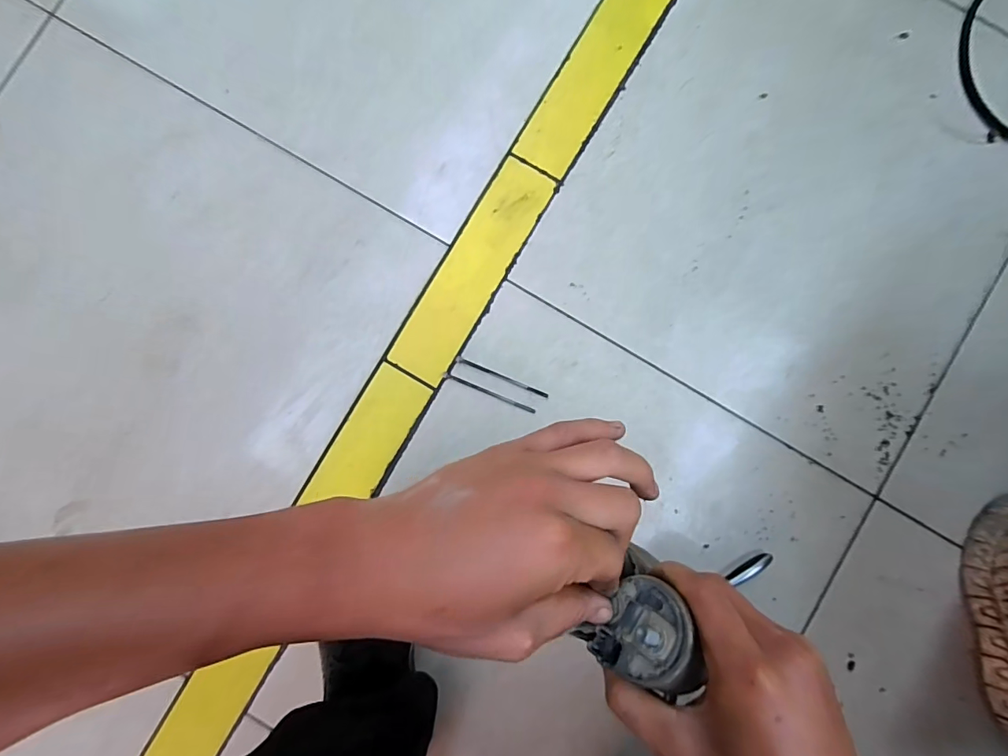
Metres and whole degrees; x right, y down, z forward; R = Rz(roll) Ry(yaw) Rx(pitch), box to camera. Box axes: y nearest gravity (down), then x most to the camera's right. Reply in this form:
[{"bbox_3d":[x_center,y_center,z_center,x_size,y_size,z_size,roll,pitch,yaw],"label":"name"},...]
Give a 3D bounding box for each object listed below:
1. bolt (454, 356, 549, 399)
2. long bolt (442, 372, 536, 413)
[{"bbox_3d":[-0.002,-0.001,0.553,0.121,0.004,0.007,23,88,2],"label":"bolt"},{"bbox_3d":[-0.018,0.018,0.550,0.120,0.004,0.006,22,88,2],"label":"long bolt"}]

